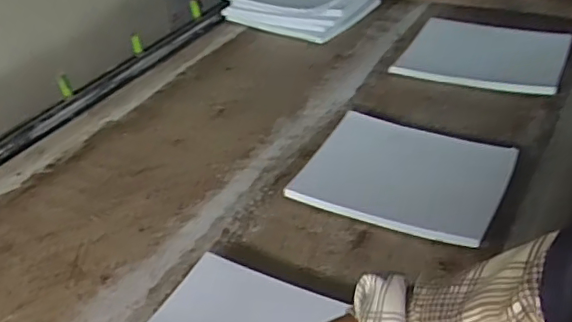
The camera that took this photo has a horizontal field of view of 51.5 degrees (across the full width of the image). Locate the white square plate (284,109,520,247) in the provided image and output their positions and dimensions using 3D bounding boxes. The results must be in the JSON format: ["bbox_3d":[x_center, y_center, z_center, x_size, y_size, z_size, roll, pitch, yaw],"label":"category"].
[{"bbox_3d":[0.167,0.013,0.822,0.254,0.026,0.214,19,42,23],"label":"white square plate"}]

